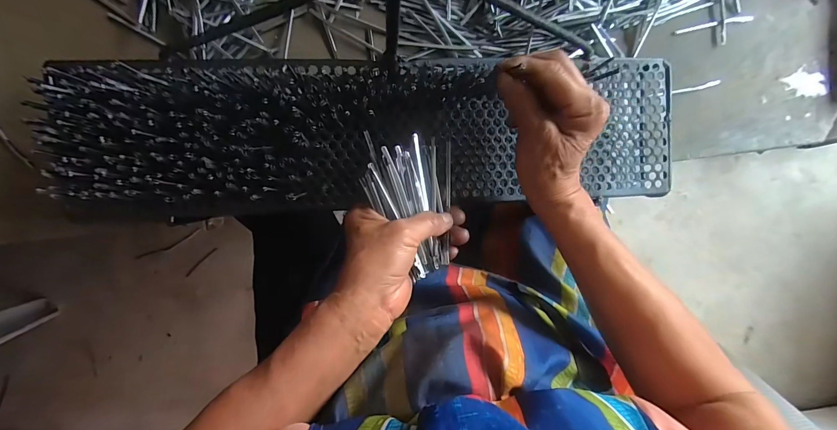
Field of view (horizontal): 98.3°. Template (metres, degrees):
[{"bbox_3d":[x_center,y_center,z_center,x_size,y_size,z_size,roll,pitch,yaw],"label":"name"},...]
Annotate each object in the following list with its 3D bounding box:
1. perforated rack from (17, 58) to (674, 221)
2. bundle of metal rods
[{"bbox_3d":[-0.023,-0.077,0.355,0.589,0.042,0.138,-4,97,-10],"label":"perforated rack"},{"bbox_3d":[-0.007,-0.007,0.312,0.074,0.031,0.118,0,97,-4],"label":"bundle of metal rods"}]

